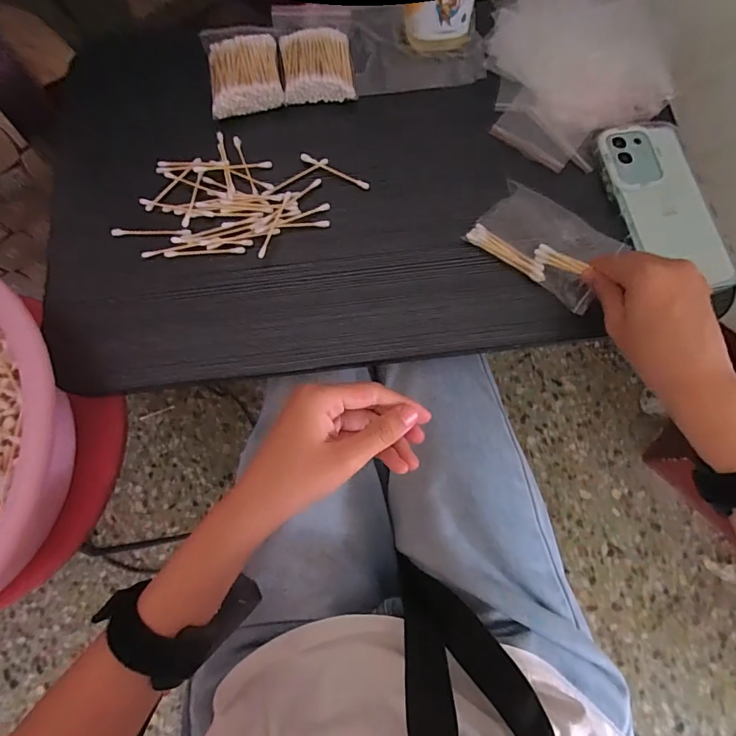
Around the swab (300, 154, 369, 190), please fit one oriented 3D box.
[{"bbox_3d":[-0.030,-0.181,0.407,0.069,0.006,0.007,26,77,9],"label":"swab"}]

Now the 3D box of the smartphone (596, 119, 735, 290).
[{"bbox_3d":[0.257,-0.147,0.384,0.076,0.007,0.162,-9,74,0],"label":"smartphone"}]

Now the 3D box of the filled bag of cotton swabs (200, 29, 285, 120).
[{"bbox_3d":[-0.120,-0.289,0.433,0.070,0.028,0.088,-11,74,-1],"label":"filled bag of cotton swabs"}]

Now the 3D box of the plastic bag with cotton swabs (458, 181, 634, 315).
[{"bbox_3d":[0.153,-0.110,0.379,0.113,0.019,0.076,37,79,11],"label":"plastic bag with cotton swabs"}]

